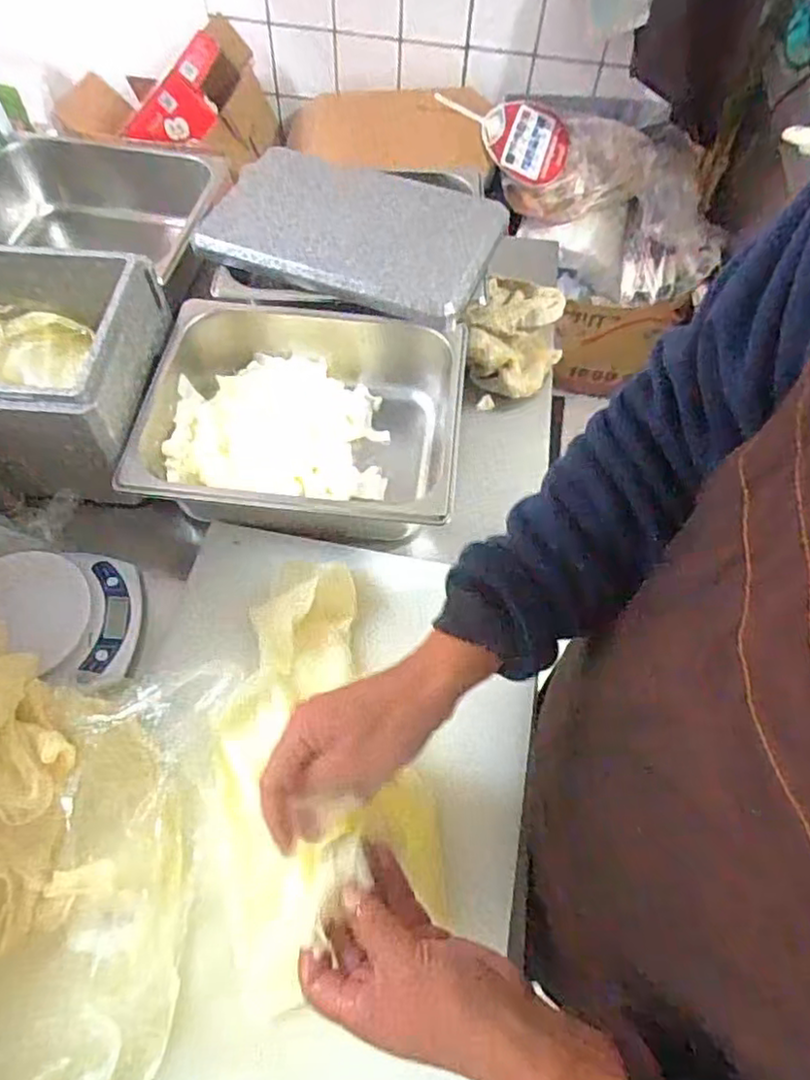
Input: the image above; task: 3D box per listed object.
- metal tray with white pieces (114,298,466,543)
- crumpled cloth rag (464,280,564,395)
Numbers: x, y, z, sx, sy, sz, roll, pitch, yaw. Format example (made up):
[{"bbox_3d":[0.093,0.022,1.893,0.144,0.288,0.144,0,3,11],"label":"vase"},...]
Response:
[{"bbox_3d":[-0.112,-0.124,0.739,0.333,0.104,0.272,5,60,3],"label":"metal tray with white pieces"},{"bbox_3d":[0.142,-0.276,0.844,0.124,0.058,0.202,8,60,4],"label":"crumpled cloth rag"}]

